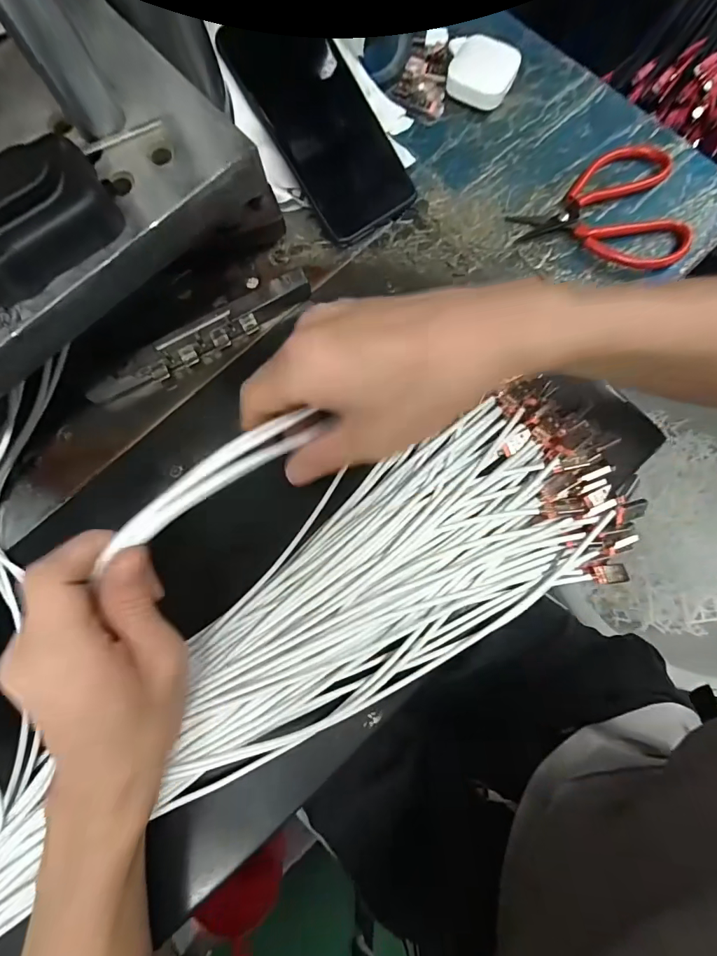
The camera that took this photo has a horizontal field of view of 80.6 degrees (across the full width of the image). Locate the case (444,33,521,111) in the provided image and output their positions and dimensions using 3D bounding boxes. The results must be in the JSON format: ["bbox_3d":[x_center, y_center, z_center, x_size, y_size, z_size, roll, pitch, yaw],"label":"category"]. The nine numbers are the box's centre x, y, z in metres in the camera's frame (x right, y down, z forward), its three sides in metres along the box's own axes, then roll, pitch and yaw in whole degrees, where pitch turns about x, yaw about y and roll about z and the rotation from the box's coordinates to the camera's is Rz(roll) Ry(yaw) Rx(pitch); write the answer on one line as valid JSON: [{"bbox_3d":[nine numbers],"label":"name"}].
[{"bbox_3d":[0.098,-0.319,0.336,0.048,0.024,0.043,25,82,7],"label":"case"}]

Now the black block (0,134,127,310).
[{"bbox_3d":[-0.160,-0.107,0.187,0.103,0.028,0.044,-38,80,-4],"label":"black block"}]

